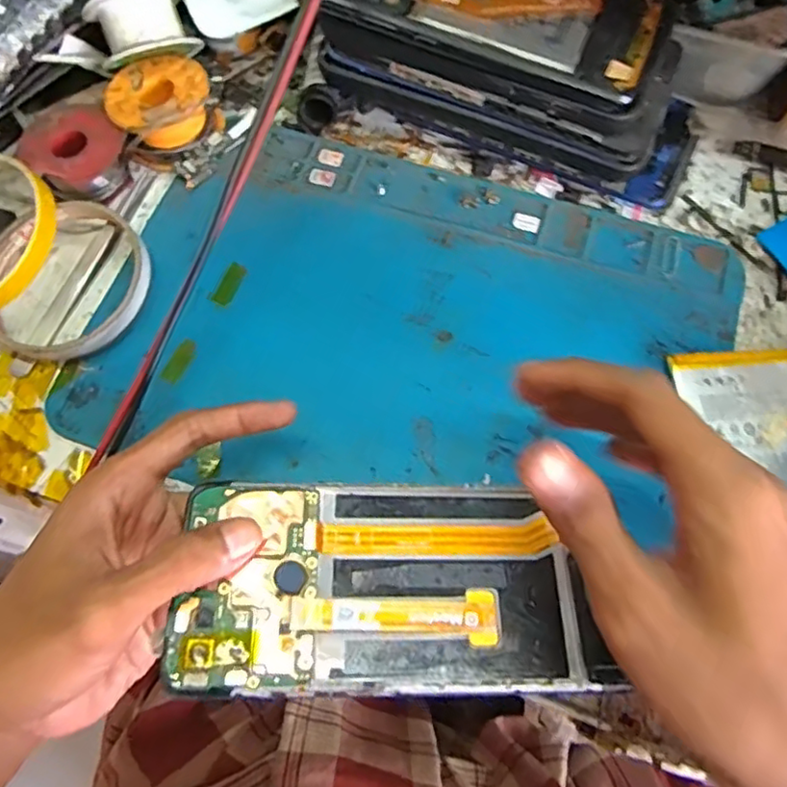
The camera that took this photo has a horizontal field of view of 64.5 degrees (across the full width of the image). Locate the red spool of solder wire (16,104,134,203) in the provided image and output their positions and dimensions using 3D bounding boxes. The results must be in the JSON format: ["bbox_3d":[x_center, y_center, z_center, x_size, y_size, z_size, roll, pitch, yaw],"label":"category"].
[{"bbox_3d":[-0.166,-0.125,0.331,0.049,0.025,0.046,-1,70,2],"label":"red spool of solder wire"}]

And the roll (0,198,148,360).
[{"bbox_3d":[-0.162,-0.057,0.310,0.083,0.015,0.083,-1,70,2],"label":"roll"}]

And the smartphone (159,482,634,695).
[{"bbox_3d":[-0.002,0.066,0.218,0.139,0.006,0.069,3,59,-5],"label":"smartphone"}]

